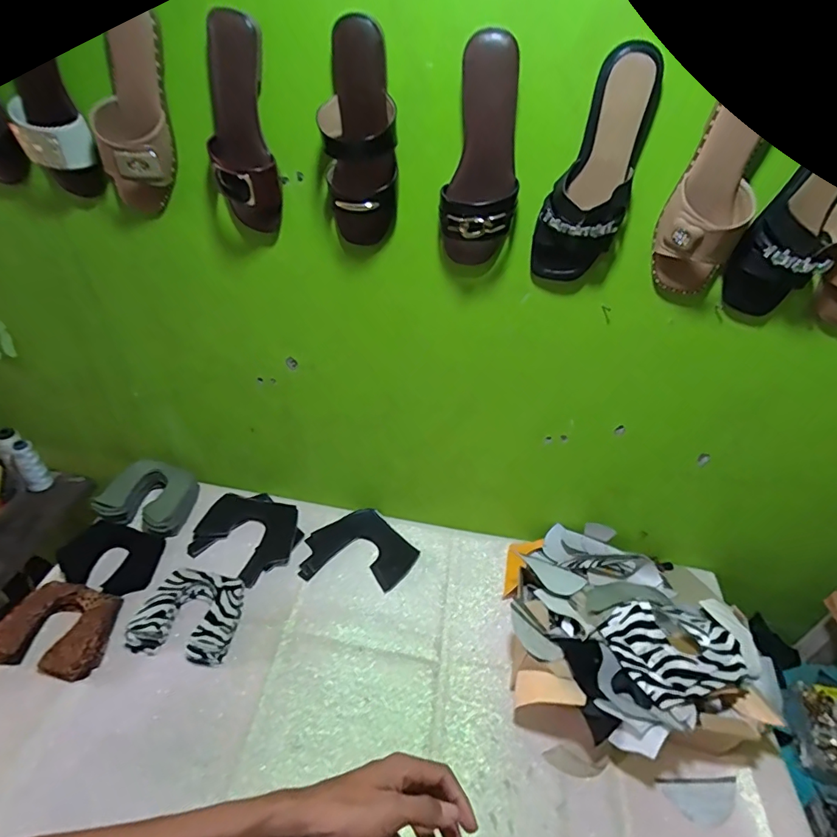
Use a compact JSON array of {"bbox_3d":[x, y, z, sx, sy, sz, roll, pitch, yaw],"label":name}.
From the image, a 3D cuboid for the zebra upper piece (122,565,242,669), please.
[{"bbox_3d":[-0.373,0.321,0.802,0.154,0.034,0.137,9,37,1],"label":"zebra upper piece"}]

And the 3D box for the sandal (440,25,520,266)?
[{"bbox_3d":[0.079,-0.298,0.575,0.085,0.240,0.055,9,37,1],"label":"sandal"}]

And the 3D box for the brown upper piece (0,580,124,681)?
[{"bbox_3d":[-0.564,0.324,0.764,0.163,0.033,0.131,8,37,1],"label":"brown upper piece"}]

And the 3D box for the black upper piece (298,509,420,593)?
[{"bbox_3d":[-0.120,0.260,0.934,0.187,0.018,0.191,34,44,30],"label":"black upper piece"}]

